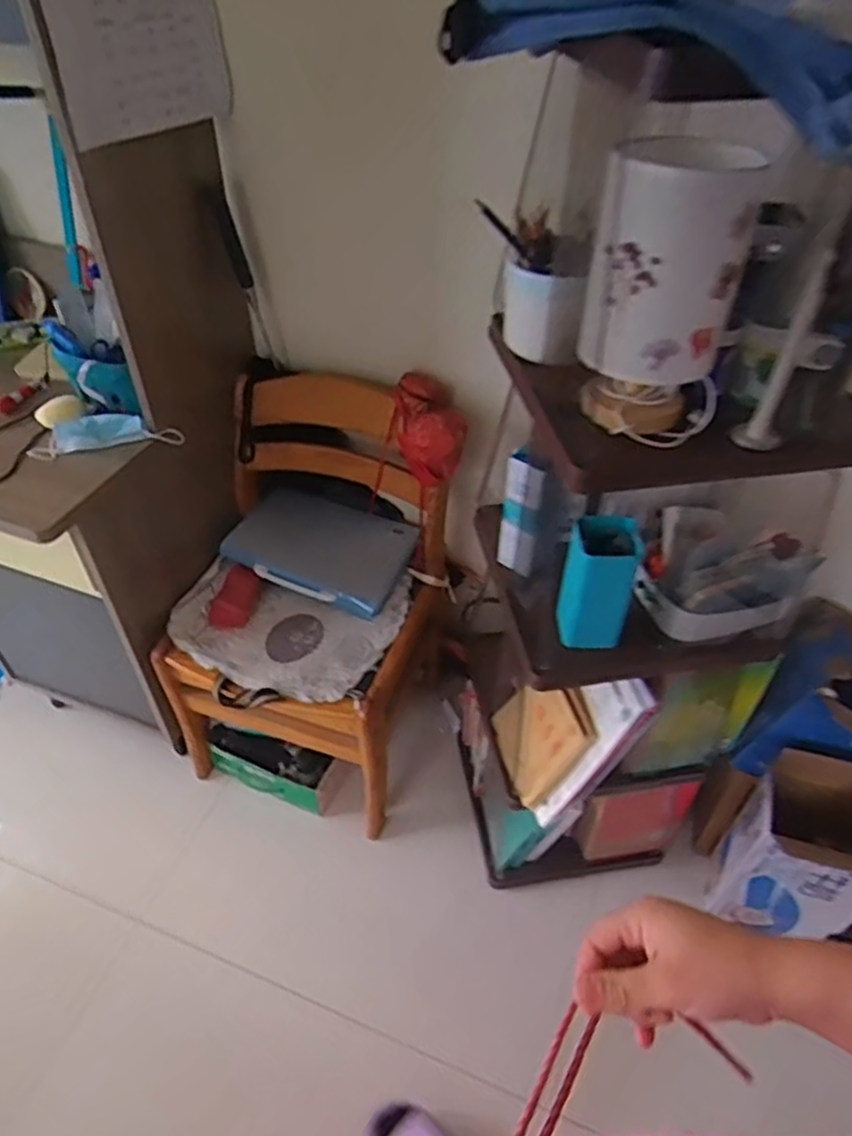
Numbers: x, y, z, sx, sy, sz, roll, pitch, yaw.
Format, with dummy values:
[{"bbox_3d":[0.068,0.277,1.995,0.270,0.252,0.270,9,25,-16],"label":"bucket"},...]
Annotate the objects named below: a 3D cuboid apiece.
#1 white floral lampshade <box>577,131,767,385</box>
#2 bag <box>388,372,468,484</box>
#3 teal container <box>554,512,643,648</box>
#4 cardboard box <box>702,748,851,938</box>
[{"bbox_3d":[0.213,-0.273,0.631,0.126,0.184,0.142,13,45,13],"label":"white floral lampshade"},{"bbox_3d":[-0.001,-0.234,1.255,0.138,0.170,0.106,26,49,23],"label":"bag"},{"bbox_3d":[0.221,0.020,0.914,0.087,0.170,0.076,11,45,10],"label":"teal container"},{"bbox_3d":[0.645,0.485,1.213,0.214,0.346,0.164,16,46,15],"label":"cardboard box"}]

